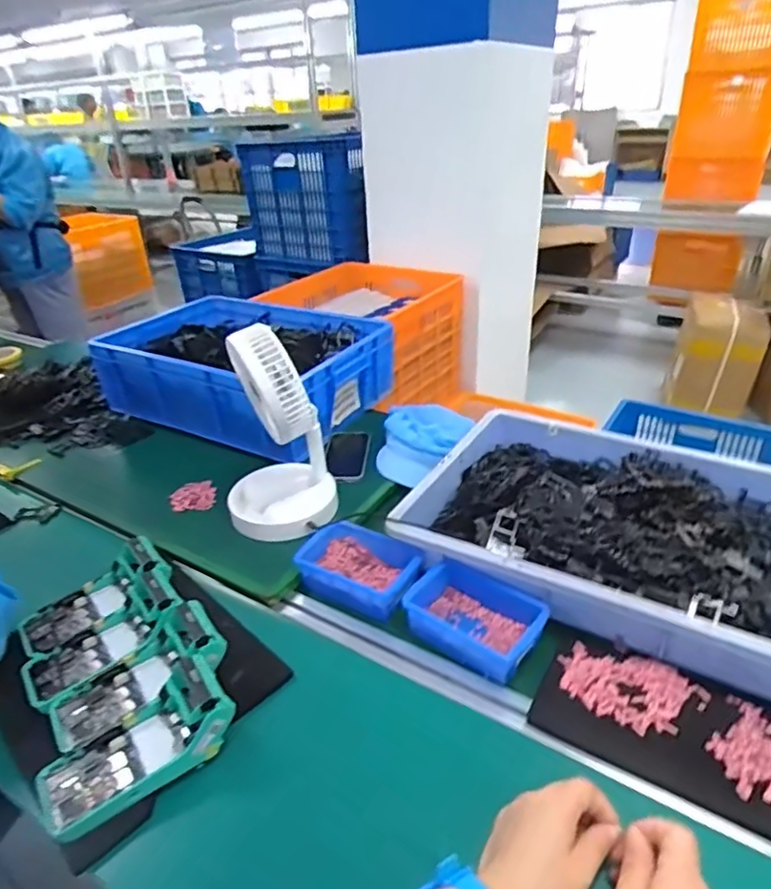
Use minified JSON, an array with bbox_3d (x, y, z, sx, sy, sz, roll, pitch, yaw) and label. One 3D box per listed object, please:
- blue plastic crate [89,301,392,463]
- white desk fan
[{"bbox_3d":[-0.286,-0.145,1.224,0.537,0.167,0.374,13,34,24],"label":"blue plastic crate"},{"bbox_3d":[-0.162,-0.018,0.845,0.159,0.293,0.148,-10,31,-12],"label":"white desk fan"}]

